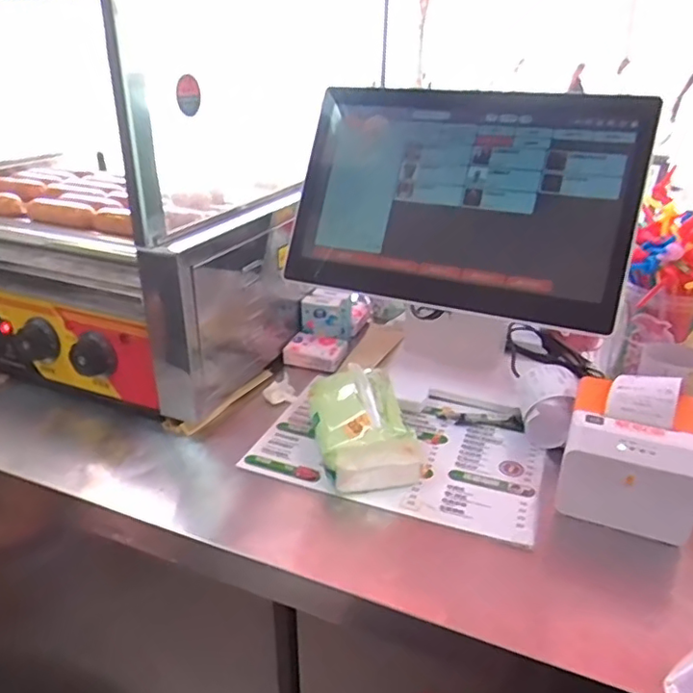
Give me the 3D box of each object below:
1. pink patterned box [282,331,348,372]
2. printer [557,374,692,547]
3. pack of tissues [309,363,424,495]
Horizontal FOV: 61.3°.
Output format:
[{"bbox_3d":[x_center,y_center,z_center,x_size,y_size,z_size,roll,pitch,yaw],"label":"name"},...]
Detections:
[{"bbox_3d":[-0.042,0.005,0.806,0.076,0.029,0.053,11,28,19],"label":"pink patterned box"},{"bbox_3d":[0.263,0.098,0.538,0.109,0.123,0.125,13,29,23],"label":"printer"},{"bbox_3d":[0.019,0.081,0.606,0.101,0.082,0.138,-3,26,-8],"label":"pack of tissues"}]

